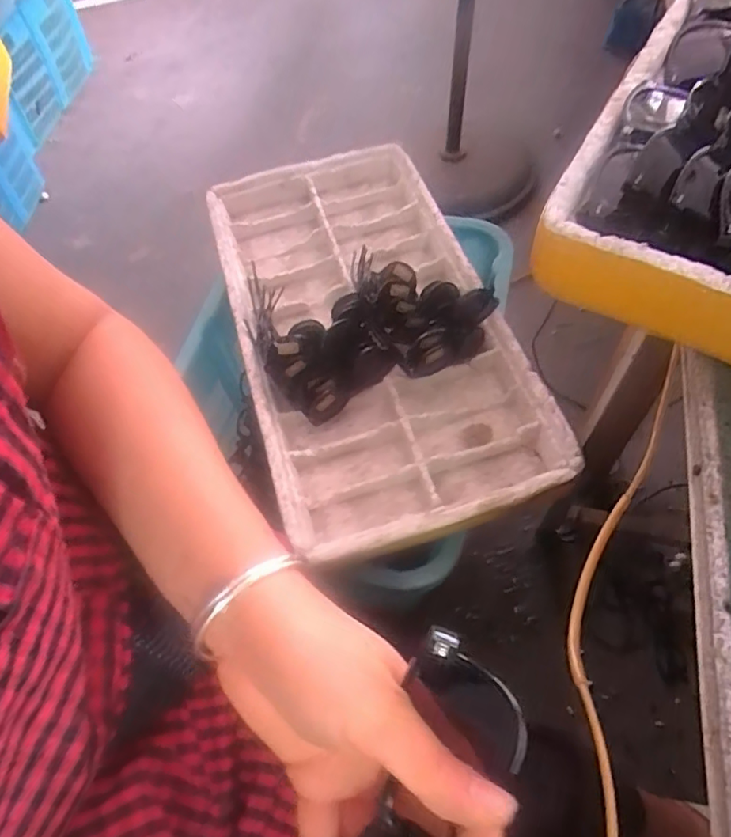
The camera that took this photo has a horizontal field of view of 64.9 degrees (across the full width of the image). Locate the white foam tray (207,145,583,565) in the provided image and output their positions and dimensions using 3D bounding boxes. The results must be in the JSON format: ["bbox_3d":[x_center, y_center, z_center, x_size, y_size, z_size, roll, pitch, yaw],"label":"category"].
[{"bbox_3d":[-0.006,-0.144,0.871,0.363,0.093,0.702,-16,60,-6],"label":"white foam tray"}]

